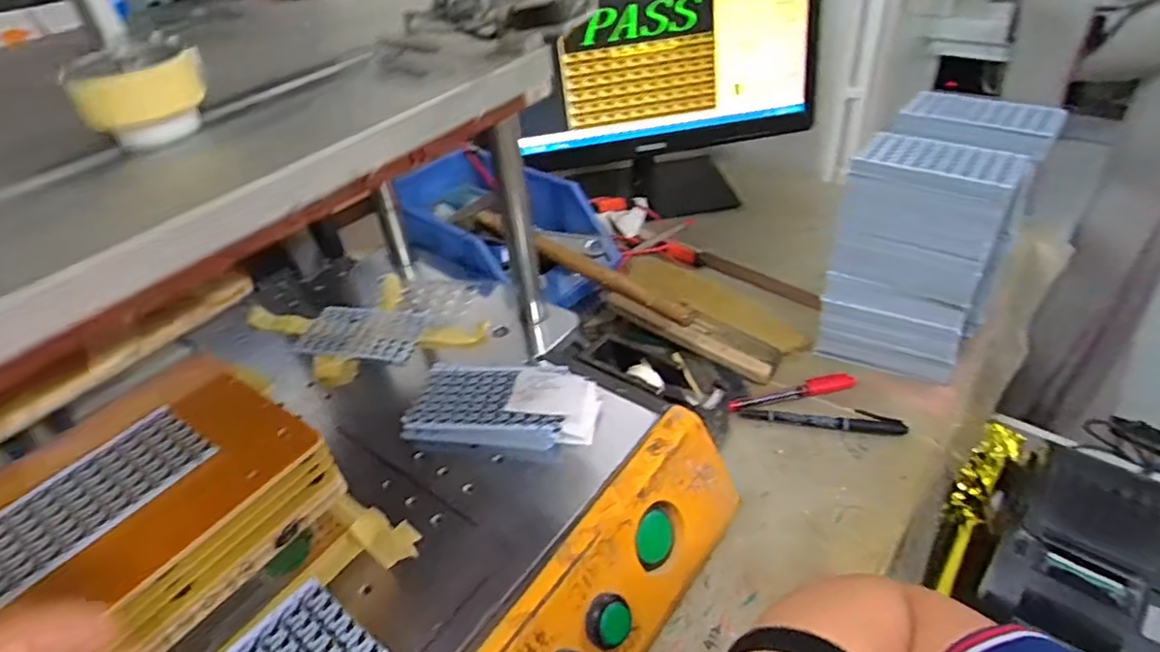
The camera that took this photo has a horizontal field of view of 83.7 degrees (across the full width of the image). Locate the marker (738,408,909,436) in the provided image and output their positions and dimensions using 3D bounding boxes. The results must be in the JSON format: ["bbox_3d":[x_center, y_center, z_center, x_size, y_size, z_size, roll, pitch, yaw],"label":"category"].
[{"bbox_3d":[0.215,0.082,0.577,0.136,0.010,0.023,7,41,15],"label":"marker"}]

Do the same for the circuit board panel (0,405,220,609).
[{"bbox_3d":[-0.268,0.091,0.355,0.065,0.004,0.114,20,46,29],"label":"circuit board panel"}]

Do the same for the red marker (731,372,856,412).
[{"bbox_3d":[0.197,0.061,0.602,0.123,0.009,0.016,-11,39,-6],"label":"red marker"}]

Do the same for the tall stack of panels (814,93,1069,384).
[{"bbox_3d":[0.316,-0.078,0.586,0.118,0.202,0.157,27,49,34],"label":"tall stack of panels"}]

